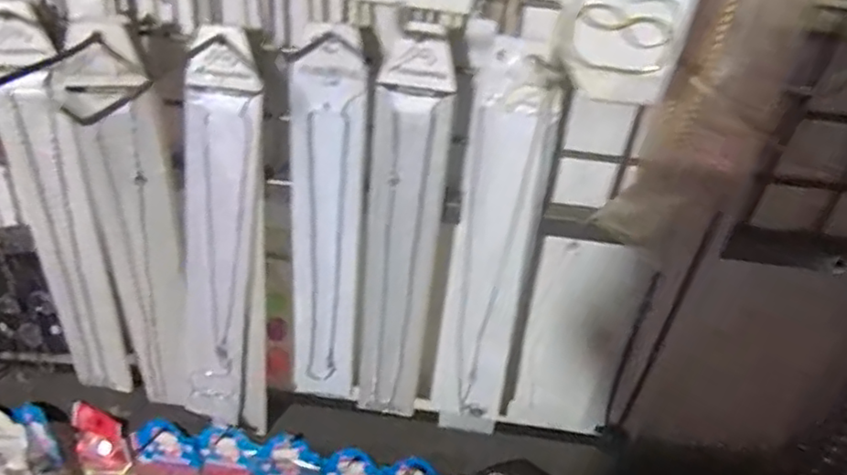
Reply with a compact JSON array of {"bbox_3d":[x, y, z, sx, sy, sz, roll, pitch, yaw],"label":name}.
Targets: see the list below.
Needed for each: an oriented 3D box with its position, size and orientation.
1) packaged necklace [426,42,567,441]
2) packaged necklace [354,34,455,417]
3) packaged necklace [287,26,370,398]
[{"bbox_3d":[0.040,0.023,0.380,0.049,0.269,0.023,9,35,3],"label":"packaged necklace"},{"bbox_3d":[-0.014,0.014,0.378,0.038,0.266,0.019,-6,37,-17],"label":"packaged necklace"},{"bbox_3d":[-0.058,0.005,0.380,0.044,0.257,0.015,12,35,7],"label":"packaged necklace"}]

